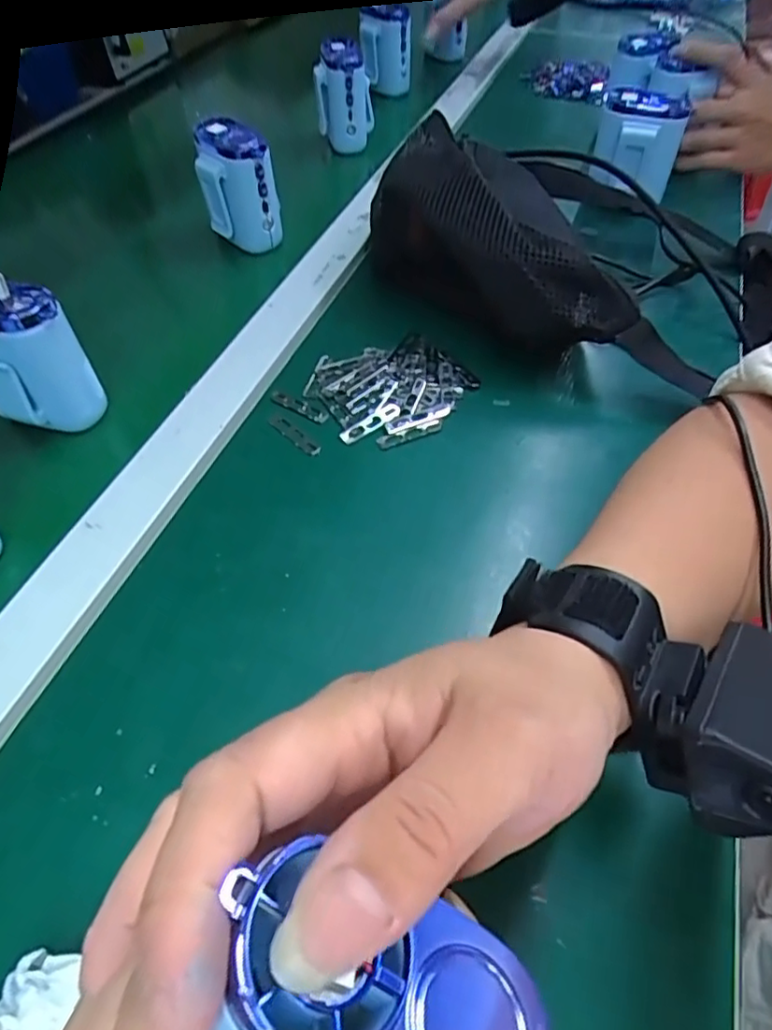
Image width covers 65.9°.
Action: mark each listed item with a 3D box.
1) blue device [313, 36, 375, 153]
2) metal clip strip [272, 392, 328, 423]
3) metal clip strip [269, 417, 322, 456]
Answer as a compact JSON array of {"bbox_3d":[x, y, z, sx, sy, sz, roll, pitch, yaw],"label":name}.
[{"bbox_3d":[-0.043,-0.436,0.620,0.057,0.084,0.064,-4,52,-3],"label":"blue device"},{"bbox_3d":[-0.056,-0.071,0.387,0.042,0.004,0.009,26,57,19],"label":"metal clip strip"},{"bbox_3d":[-0.057,-0.051,0.371,0.044,0.004,0.009,38,61,26],"label":"metal clip strip"}]

